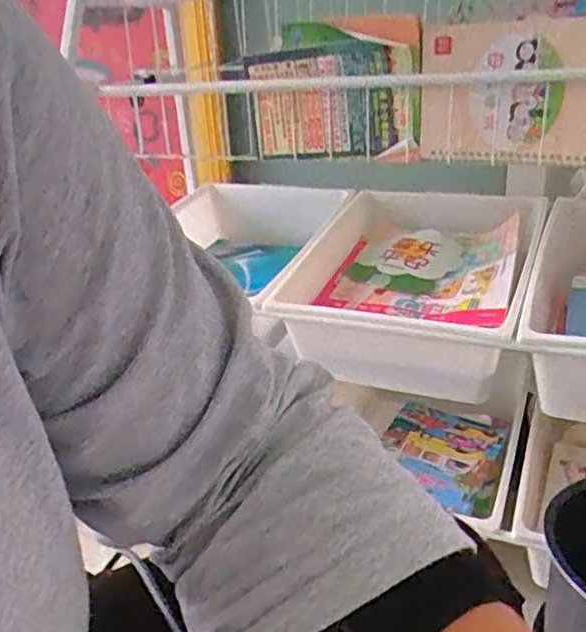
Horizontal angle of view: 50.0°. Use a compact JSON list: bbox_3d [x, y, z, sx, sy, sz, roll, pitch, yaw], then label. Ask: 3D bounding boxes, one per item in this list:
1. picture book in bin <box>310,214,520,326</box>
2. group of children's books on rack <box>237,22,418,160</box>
[{"bbox_3d":[0.181,-0.062,0.846,0.243,0.035,0.245,6,37,30],"label":"picture book in bin"},{"bbox_3d":[0.033,-0.259,0.737,0.227,0.143,0.048,17,32,38],"label":"group of children's books on rack"}]

